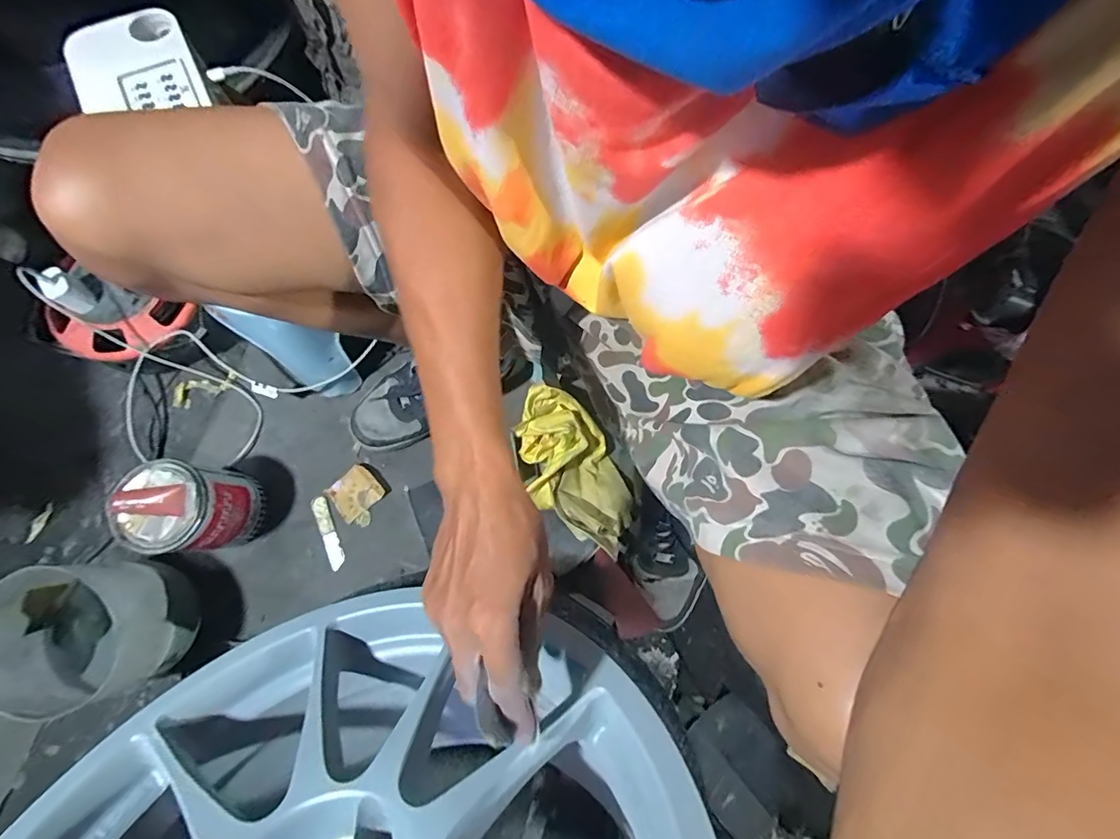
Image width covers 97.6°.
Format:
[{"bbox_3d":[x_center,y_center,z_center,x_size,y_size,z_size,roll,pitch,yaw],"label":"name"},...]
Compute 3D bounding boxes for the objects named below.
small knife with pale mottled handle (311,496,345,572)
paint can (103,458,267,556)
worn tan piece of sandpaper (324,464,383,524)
[{"bbox_3d":[-0.314,0.153,0.664,0.022,0.008,0.100,-23,76,-7],"label":"small knife with pale mottled handle"},{"bbox_3d":[-0.442,0.108,0.596,0.092,0.144,0.100,0,75,-1],"label":"paint can"},{"bbox_3d":[-0.283,0.101,0.675,0.058,0.005,0.064,44,79,10],"label":"worn tan piece of sandpaper"}]

